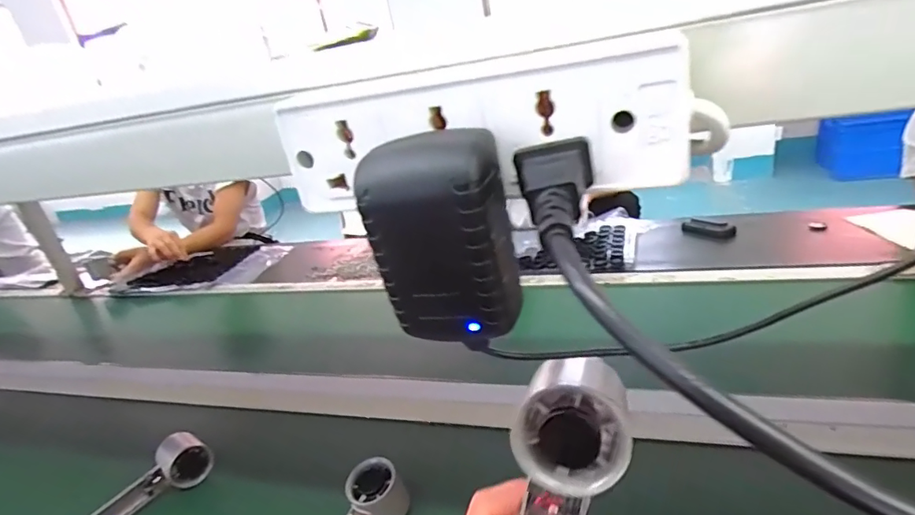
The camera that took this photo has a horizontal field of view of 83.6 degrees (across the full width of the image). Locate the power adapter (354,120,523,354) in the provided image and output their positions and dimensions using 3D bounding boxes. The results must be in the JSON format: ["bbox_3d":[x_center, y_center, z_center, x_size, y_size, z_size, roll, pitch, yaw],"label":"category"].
[{"bbox_3d":[-0.006,-0.006,0.192,0.053,0.076,0.029,-1,24,9],"label":"power adapter"}]

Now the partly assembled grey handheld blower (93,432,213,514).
[{"bbox_3d":[-0.409,0.309,0.655,0.053,0.054,0.183,13,44,37],"label":"partly assembled grey handheld blower"}]

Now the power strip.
[{"bbox_3d":[0.010,-0.048,0.202,0.177,0.053,0.028,-1,24,10],"label":"power strip"}]

